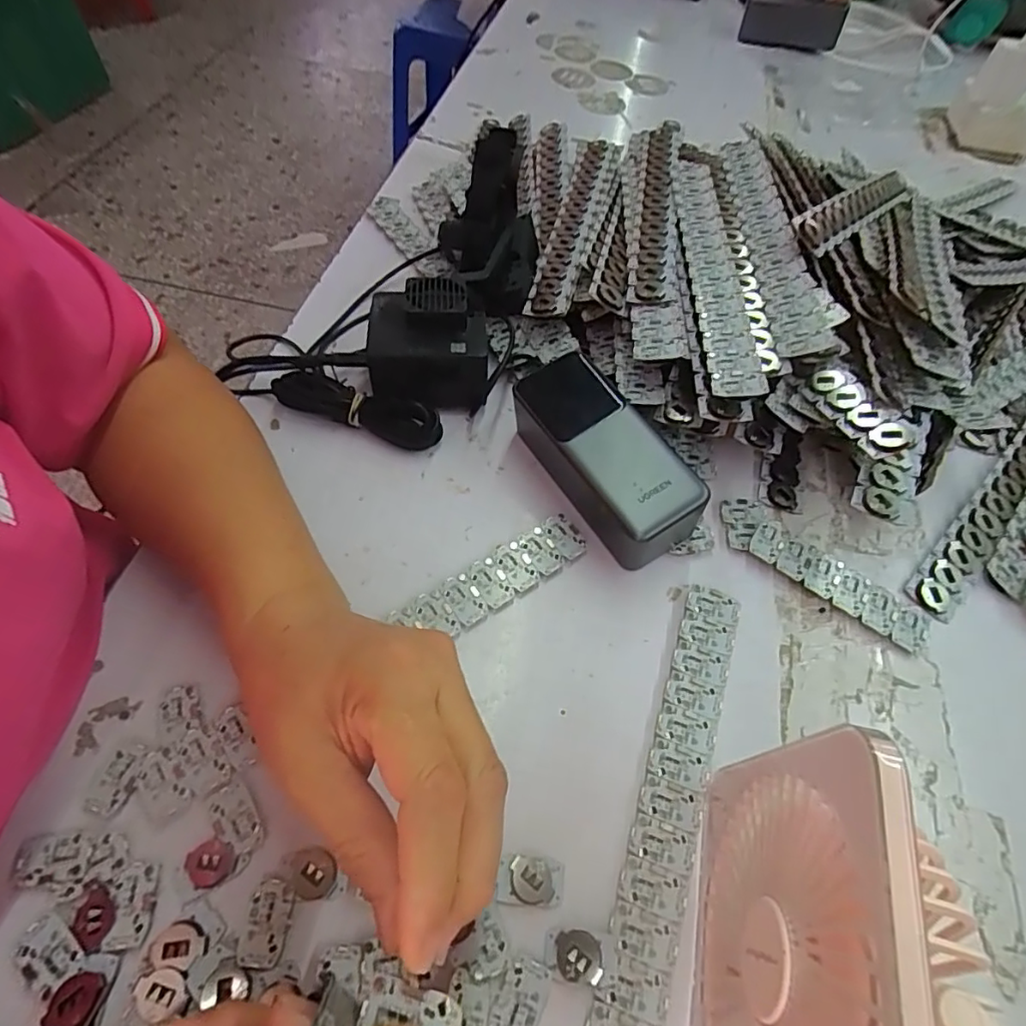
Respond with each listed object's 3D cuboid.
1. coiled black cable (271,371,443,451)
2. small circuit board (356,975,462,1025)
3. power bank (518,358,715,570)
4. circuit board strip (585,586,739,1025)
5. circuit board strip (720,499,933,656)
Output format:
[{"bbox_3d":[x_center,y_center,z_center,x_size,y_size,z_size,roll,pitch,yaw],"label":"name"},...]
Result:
[{"bbox_3d":[-0.101,-0.070,0.373,0.110,0.031,0.027,15,59,5],"label":"coiled black cable"},{"bbox_3d":[-0.031,0.149,0.167,0.030,0.004,0.016,9,58,14],"label":"small circuit board"},{"bbox_3d":[0.048,-0.032,0.343,0.060,0.055,0.133,-28,65,-19],"label":"power bank"},{"bbox_3d":[0.072,0.147,0.264,0.030,0.006,0.248,20,60,8],"label":"circuit board strip"},{"bbox_3d":[0.185,0.034,0.341,0.129,0.010,0.032,34,62,16],"label":"circuit board strip"}]

